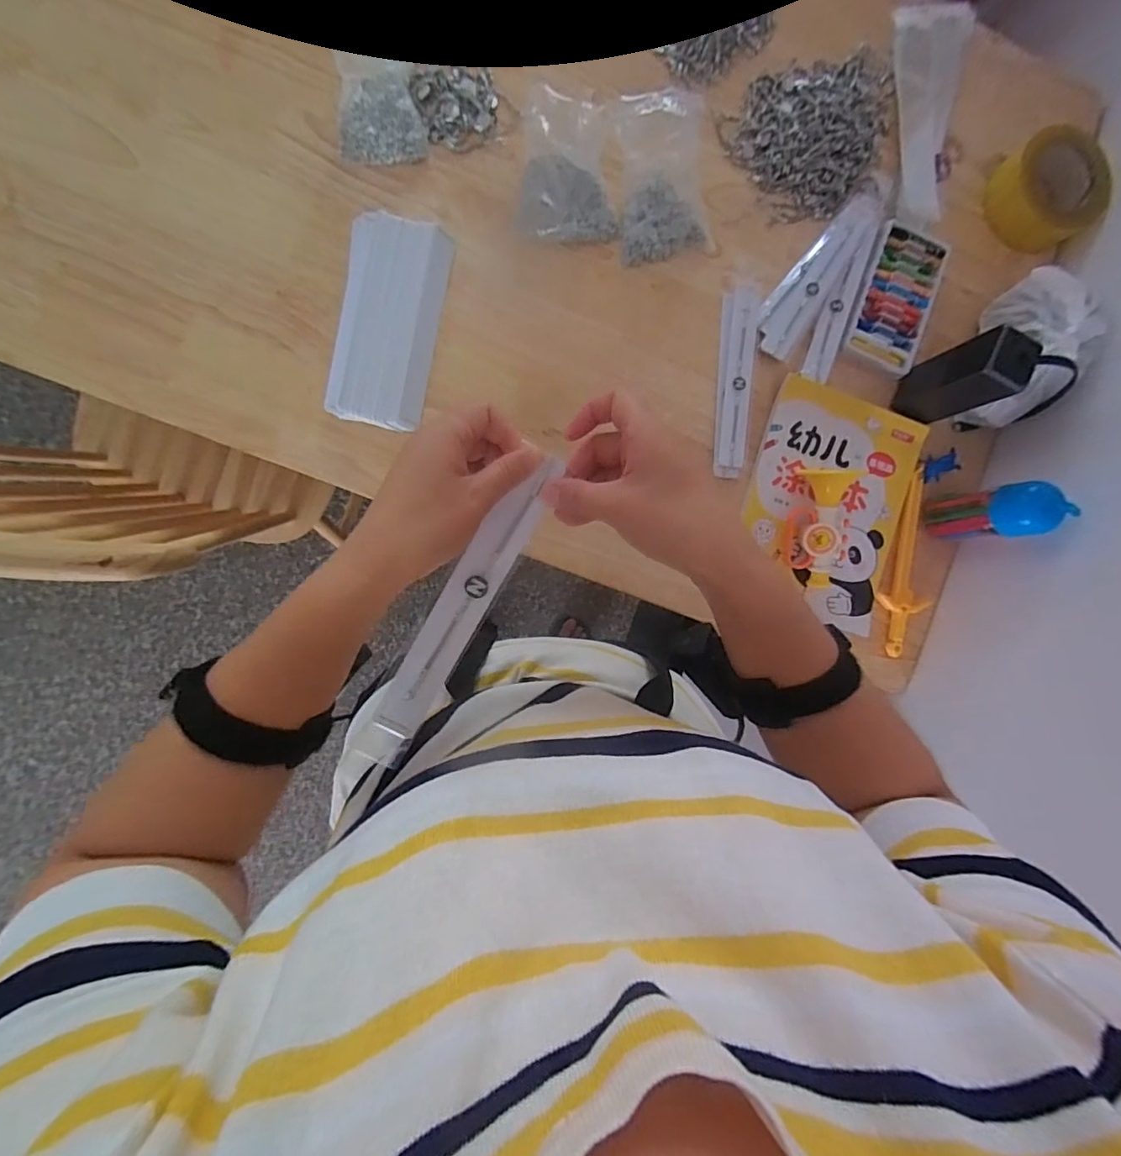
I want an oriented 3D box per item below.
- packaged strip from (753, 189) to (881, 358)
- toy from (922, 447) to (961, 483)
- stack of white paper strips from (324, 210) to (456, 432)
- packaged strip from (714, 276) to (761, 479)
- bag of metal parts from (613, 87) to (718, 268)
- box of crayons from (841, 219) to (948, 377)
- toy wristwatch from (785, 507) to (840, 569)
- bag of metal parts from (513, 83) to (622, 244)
[{"bbox_3d":[0.298,-0.351,0.608,0.054,0.009,0.226,38,86,-7],"label":"packaged strip"},{"bbox_3d":[0.449,-0.133,0.631,0.050,0.011,0.027,-24,94,-7],"label":"toy"},{"bbox_3d":[-0.175,-0.260,0.543,0.095,0.026,0.204,9,89,-8],"label":"stack of white paper strips"},{"bbox_3d":[0.198,-0.224,0.600,0.042,0.004,0.217,4,90,-8],"label":"packaged strip"},{"bbox_3d":[0.109,-0.422,0.565,0.102,0.059,0.139,-11,92,-8],"label":"bag of metal parts"},{"bbox_3d":[0.389,-0.324,0.618,0.082,0.011,0.162,20,88,-8],"label":"box of crayons"},{"bbox_3d":[0.275,-0.045,0.590,0.045,0.033,0.065,-9,92,-8],"label":"toy wristwatch"},{"bbox_3d":[0.013,-0.420,0.557,0.106,0.049,0.116,3,90,-8],"label":"bag of metal parts"}]

